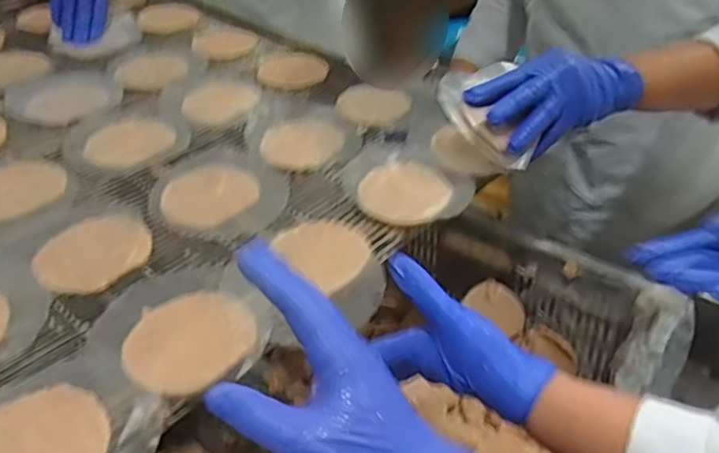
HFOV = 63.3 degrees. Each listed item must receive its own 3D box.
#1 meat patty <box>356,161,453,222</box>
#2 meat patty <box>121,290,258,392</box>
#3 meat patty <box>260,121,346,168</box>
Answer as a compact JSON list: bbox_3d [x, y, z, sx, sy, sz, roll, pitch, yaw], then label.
[{"bbox_3d":[0.043,-0.036,0.533,0.079,0.008,0.085,11,38,20],"label":"meat patty"},{"bbox_3d":[-0.116,0.075,0.398,0.084,0.007,0.076,-27,42,-29],"label":"meat patty"},{"bbox_3d":[-0.057,-0.085,0.595,0.082,0.011,0.080,-5,36,-2],"label":"meat patty"}]

